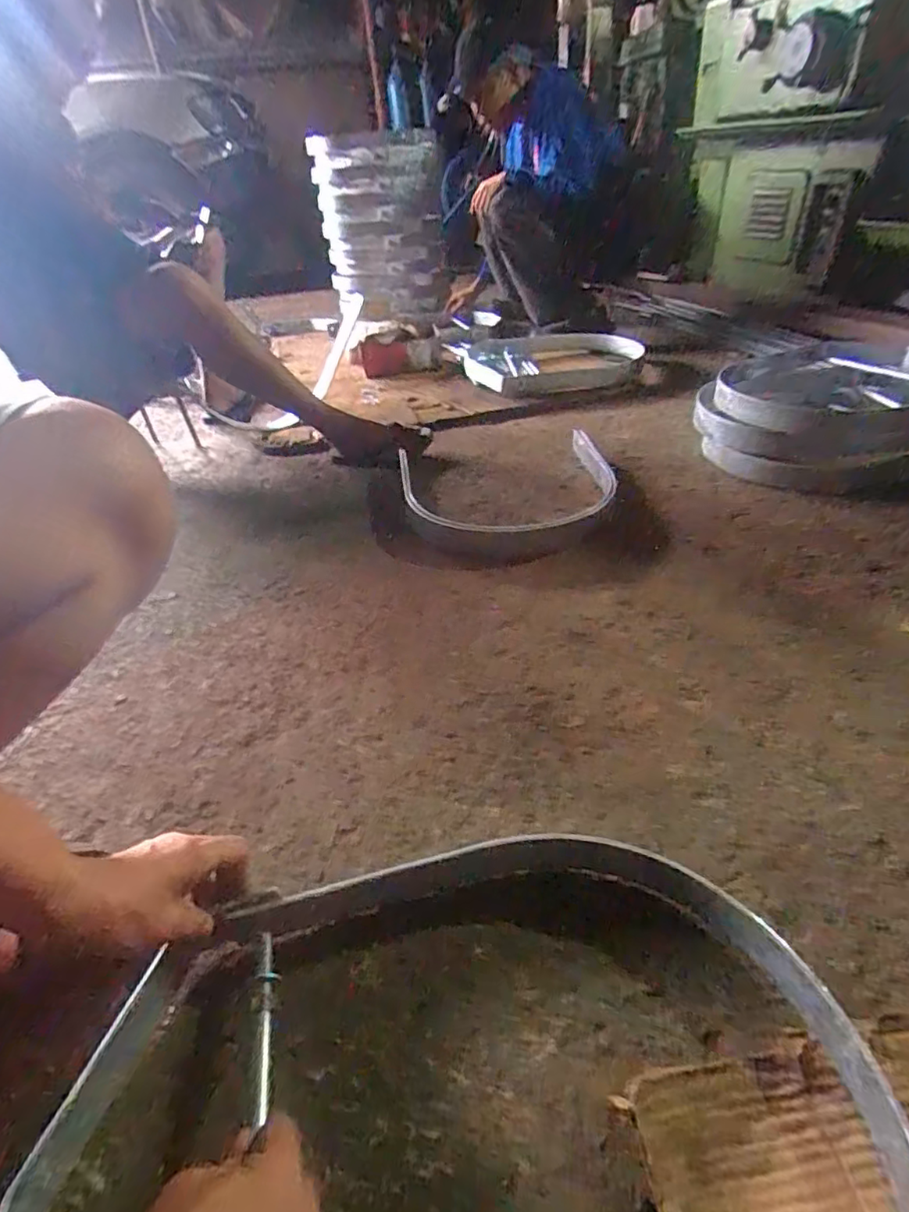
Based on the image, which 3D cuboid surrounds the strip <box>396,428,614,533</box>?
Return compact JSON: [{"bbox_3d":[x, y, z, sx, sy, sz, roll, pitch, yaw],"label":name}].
[{"bbox_3d":[0.103,-0.237,1.117,0.405,0.050,0.380,-6,33,-2],"label":"strip"}]

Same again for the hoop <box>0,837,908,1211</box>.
[{"bbox_3d":[-0.005,0.325,0.364,0.532,0.058,0.399,-11,34,-10],"label":"hoop"}]

